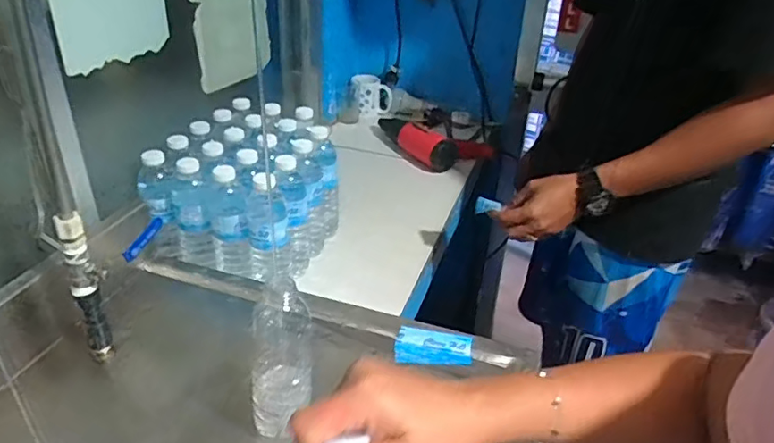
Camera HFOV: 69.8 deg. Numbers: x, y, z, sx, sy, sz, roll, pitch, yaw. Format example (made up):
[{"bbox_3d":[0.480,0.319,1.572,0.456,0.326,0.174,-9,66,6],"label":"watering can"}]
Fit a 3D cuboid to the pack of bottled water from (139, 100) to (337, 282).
[{"bbox_3d":[-0.221,-0.057,0.931,0.246,0.182,0.291,12,33,14],"label":"pack of bottled water"}]

